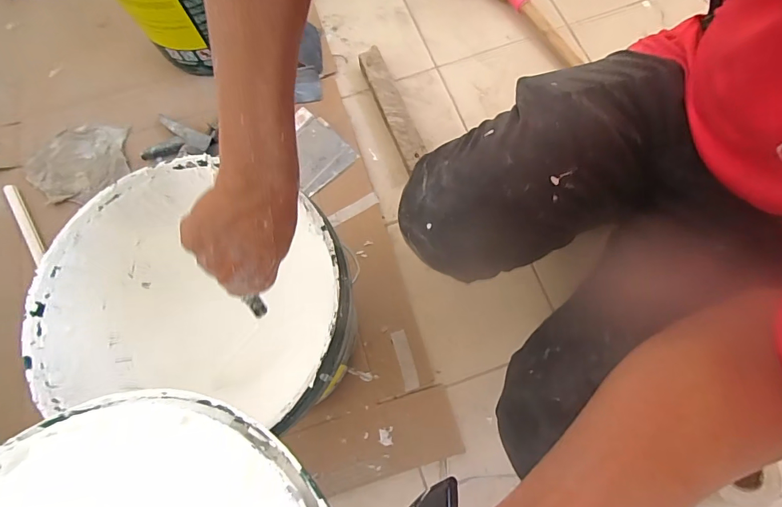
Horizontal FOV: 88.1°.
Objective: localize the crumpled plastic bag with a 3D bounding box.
[{"bbox_3d":[-0.636,-0.183,0.826,0.192,0.029,0.174,-17,73,-3],"label":"crumpled plastic bag"}]

